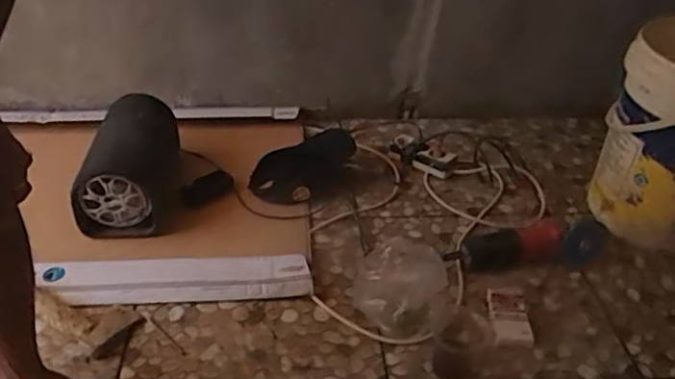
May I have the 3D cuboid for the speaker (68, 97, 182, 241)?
[{"bbox_3d":[-0.408,-0.055,1.170,0.152,0.130,0.292,2,36,-6],"label":"speaker"}]

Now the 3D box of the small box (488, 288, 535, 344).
[{"bbox_3d":[0.281,0.208,0.963,0.058,0.022,0.101,4,39,1],"label":"small box"}]

